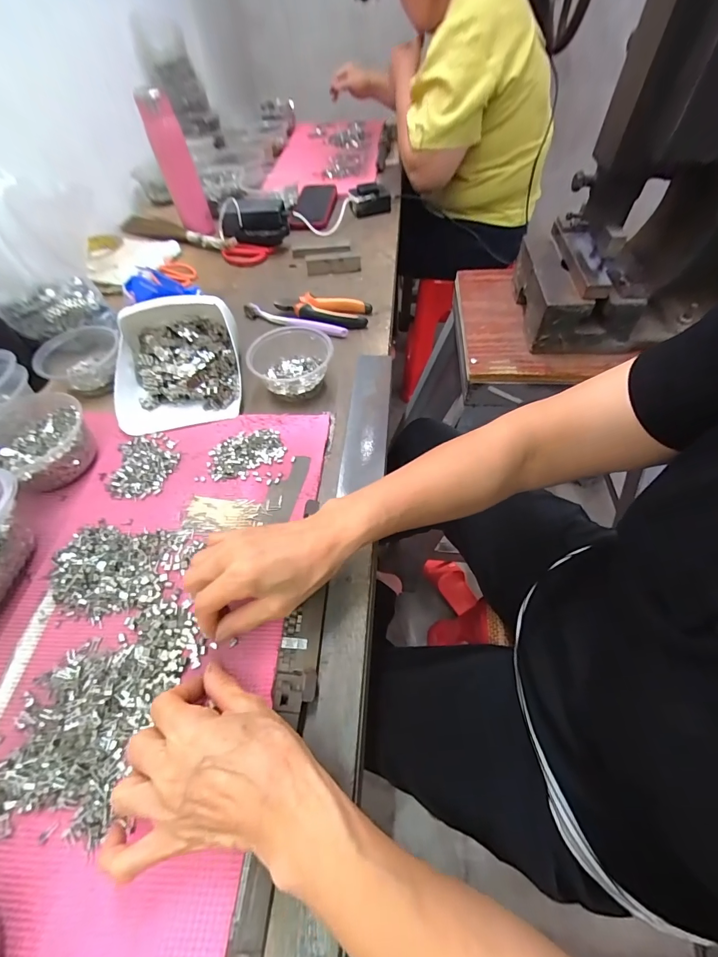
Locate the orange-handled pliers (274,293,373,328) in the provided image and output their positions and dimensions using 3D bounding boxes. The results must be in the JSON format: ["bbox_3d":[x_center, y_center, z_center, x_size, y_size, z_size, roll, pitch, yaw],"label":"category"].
[{"bbox_3d":[-0.059,-0.260,0.595,0.149,0.019,0.060,9,57,8],"label":"orange-handled pliers"}]

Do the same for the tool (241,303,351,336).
[{"bbox_3d":[-0.105,-0.243,0.594,0.184,0.024,0.020,20,59,15],"label":"tool"}]

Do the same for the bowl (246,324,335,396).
[{"bbox_3d":[-0.089,-0.153,0.500,0.102,0.045,0.088,-19,57,-11],"label":"bowl"}]

